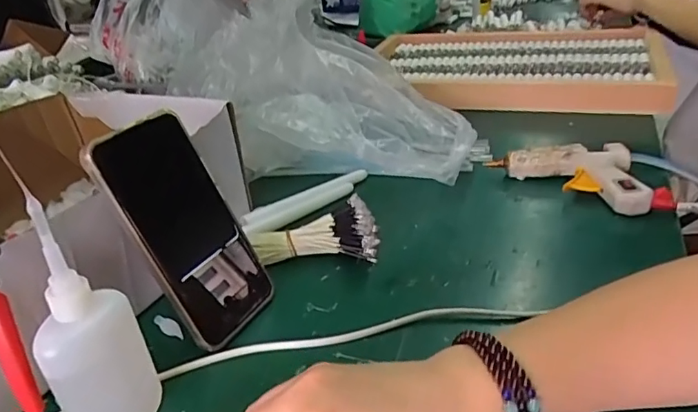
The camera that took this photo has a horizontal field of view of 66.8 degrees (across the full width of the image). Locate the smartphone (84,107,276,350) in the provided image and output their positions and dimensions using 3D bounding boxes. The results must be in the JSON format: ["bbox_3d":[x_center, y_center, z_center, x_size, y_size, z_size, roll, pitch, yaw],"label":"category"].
[{"bbox_3d":[-0.114,0.015,0.379,0.014,0.160,0.079,-15,19,39],"label":"smartphone"}]

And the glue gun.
[{"bbox_3d":[0.241,-0.034,0.536,0.171,0.038,0.087,21,39,41],"label":"glue gun"}]

